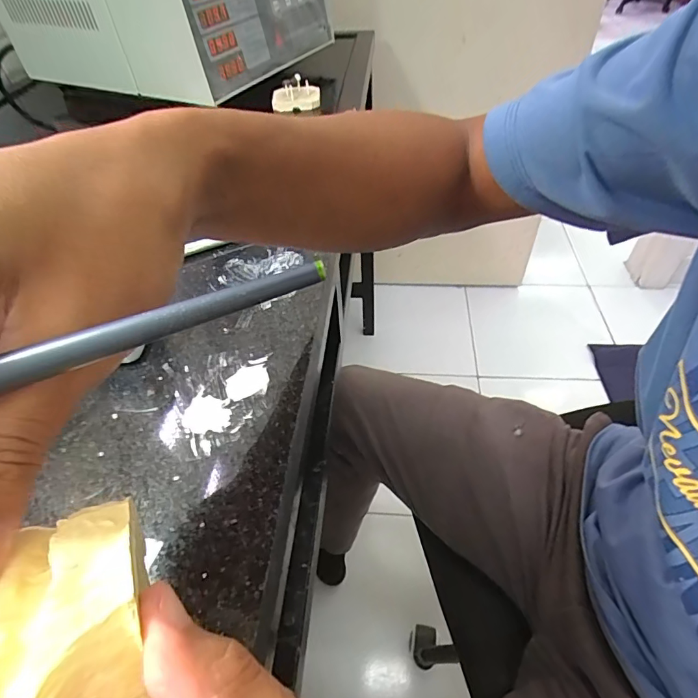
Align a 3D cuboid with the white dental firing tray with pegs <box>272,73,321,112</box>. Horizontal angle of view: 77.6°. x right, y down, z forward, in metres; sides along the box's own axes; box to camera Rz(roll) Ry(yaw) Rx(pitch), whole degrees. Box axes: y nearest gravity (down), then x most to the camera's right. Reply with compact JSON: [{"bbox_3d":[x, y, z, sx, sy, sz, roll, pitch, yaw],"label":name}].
[{"bbox_3d":[-0.077,-0.368,0.625,0.070,0.030,0.069,-6,47,-2],"label":"white dental firing tray with pegs"}]

